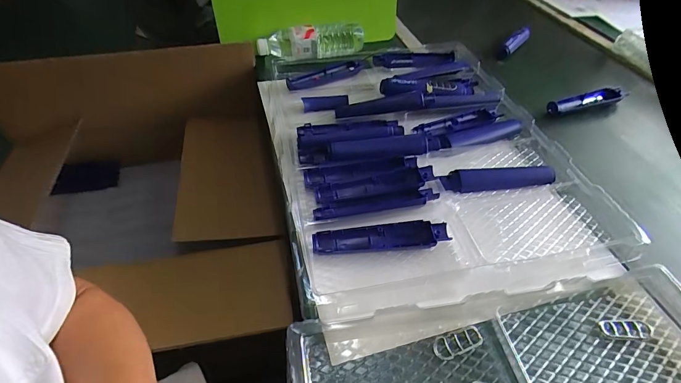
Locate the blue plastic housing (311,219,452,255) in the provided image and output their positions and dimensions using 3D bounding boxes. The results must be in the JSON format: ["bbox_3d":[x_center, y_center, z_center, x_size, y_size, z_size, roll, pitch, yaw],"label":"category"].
[{"bbox_3d":[0.050,0.056,0.470,0.167,0.013,0.037,-1,45,-4],"label":"blue plastic housing"}]

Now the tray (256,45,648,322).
[{"bbox_3d":[0.111,-0.093,0.635,0.450,0.056,0.599,-8,46,-10],"label":"tray"}]

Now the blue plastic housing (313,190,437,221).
[{"bbox_3d":[0.049,0.016,0.503,0.170,0.014,0.028,-7,46,-10],"label":"blue plastic housing"}]

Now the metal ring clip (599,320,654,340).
[{"bbox_3d":[0.307,0.146,0.397,0.058,0.004,0.022,2,45,-1],"label":"metal ring clip"}]

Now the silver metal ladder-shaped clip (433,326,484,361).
[{"bbox_3d":[0.121,0.155,0.384,0.056,0.007,0.023,-15,48,-17],"label":"silver metal ladder-shaped clip"}]

